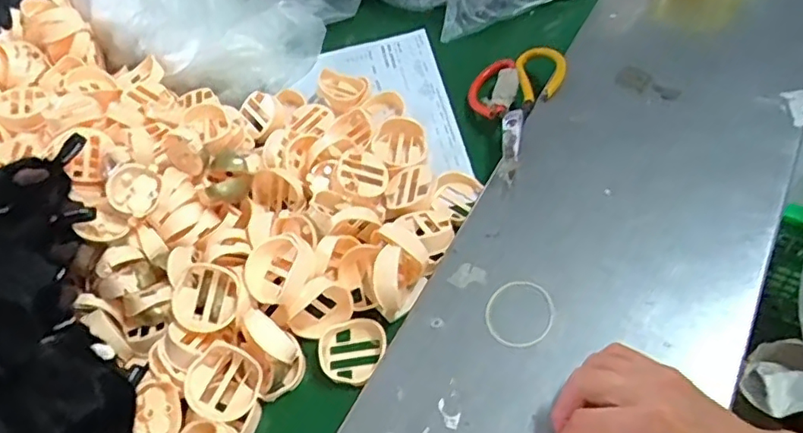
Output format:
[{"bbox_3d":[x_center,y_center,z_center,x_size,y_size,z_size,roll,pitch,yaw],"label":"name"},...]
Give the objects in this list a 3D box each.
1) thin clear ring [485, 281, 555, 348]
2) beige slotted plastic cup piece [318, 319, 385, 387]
[{"bbox_3d":[0.095,0.078,0.481,0.053,0.004,0.060,23,63,24],"label":"thin clear ring"},{"bbox_3d":[-0.042,0.110,0.502,0.055,0.015,0.056,-5,51,7],"label":"beige slotted plastic cup piece"}]

